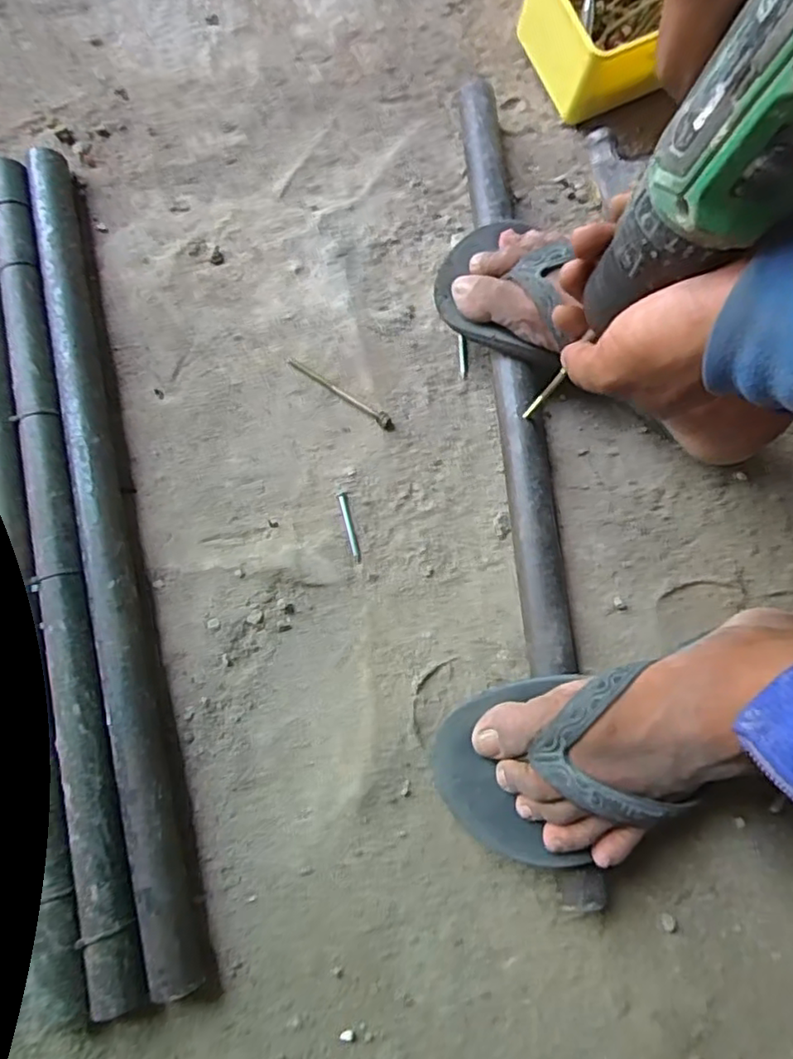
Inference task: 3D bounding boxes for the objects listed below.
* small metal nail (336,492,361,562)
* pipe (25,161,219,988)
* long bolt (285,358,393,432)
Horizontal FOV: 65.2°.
[{"bbox_3d":[-0.034,-0.003,0.442,0.007,0.004,0.051,-15,78,-2],"label":"small metal nail"},{"bbox_3d":[-0.201,-0.009,0.430,0.033,0.038,0.581,-15,78,-2],"label":"pipe"},{"bbox_3d":[-0.042,-0.103,0.463,0.097,0.010,0.009,36,81,8],"label":"long bolt"}]

